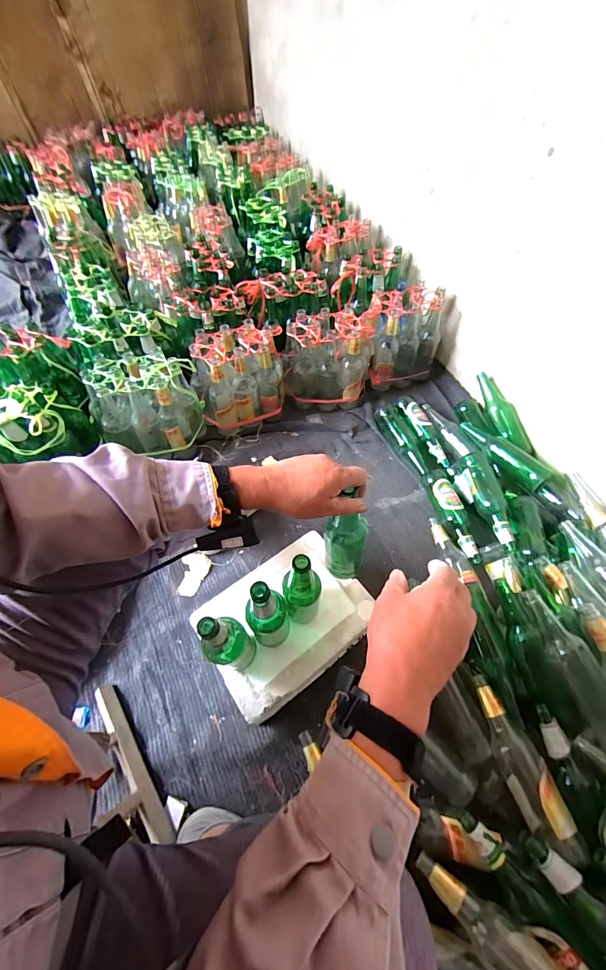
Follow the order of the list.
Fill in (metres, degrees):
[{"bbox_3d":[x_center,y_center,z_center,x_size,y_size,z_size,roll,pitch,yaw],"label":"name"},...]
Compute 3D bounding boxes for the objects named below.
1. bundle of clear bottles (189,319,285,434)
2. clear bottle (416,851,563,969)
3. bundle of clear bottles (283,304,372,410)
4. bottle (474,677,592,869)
[{"bbox_3d":[-0.184,-0.314,1.082,0.266,0.246,0.180,-15,60,-9],"label":"bundle of clear bottles"},{"bbox_3d":[0.283,0.649,0.505,0.258,0.075,0.067,28,61,36],"label":"clear bottle"},{"bbox_3d":[0.085,-0.378,1.102,0.266,0.238,0.171,-8,59,-5],"label":"bundle of clear bottles"},{"bbox_3d":[0.370,0.474,0.624,0.061,0.082,0.249,-13,60,-8],"label":"bottle"}]

